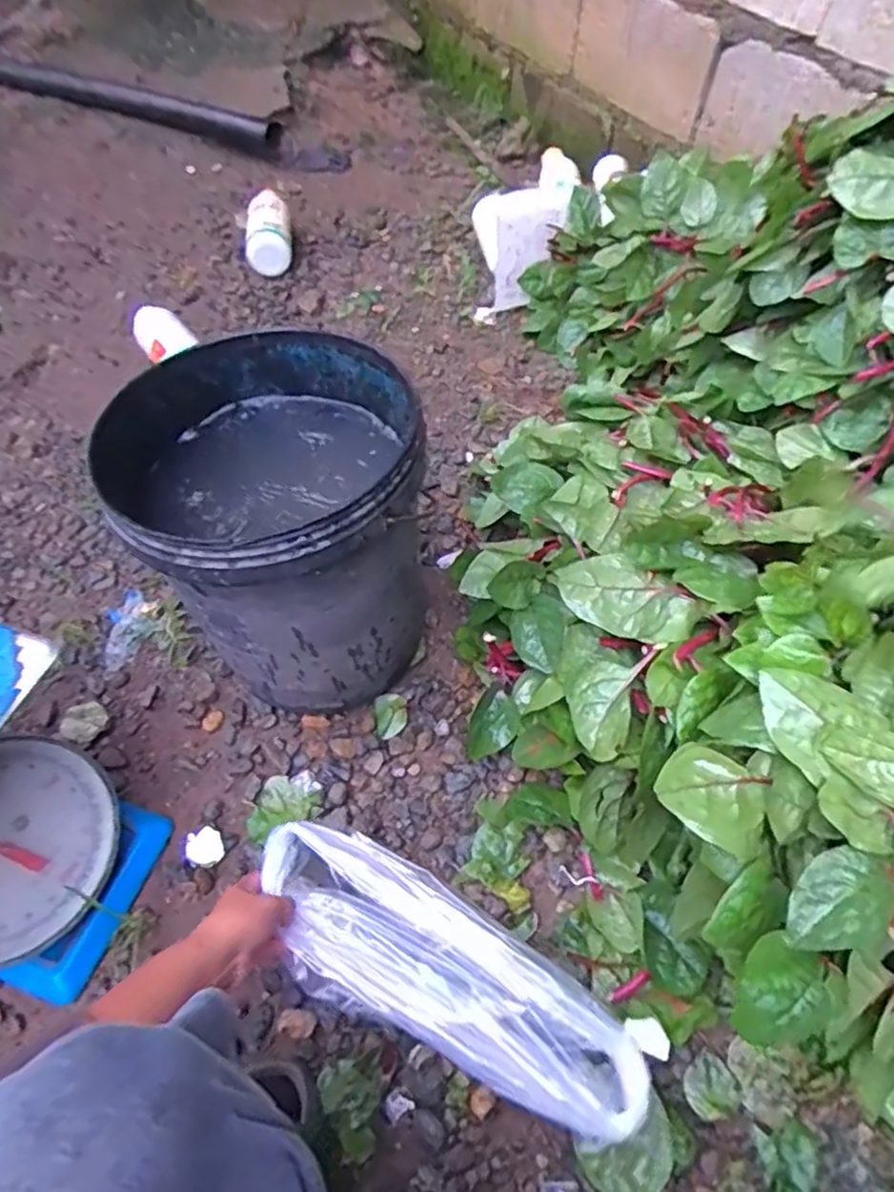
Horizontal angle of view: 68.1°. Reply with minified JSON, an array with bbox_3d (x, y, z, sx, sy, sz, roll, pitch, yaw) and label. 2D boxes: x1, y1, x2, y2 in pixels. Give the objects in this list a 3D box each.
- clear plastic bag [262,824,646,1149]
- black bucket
[{"bbox_3d":[-0.012,0.358,0.631,0.388,0.080,0.134,27,60,16],"label":"clear plastic bag"},{"bbox_3d":[-0.176,-0.078,0.749,0.280,0.307,0.319,-19,58,-13],"label":"black bucket"}]

